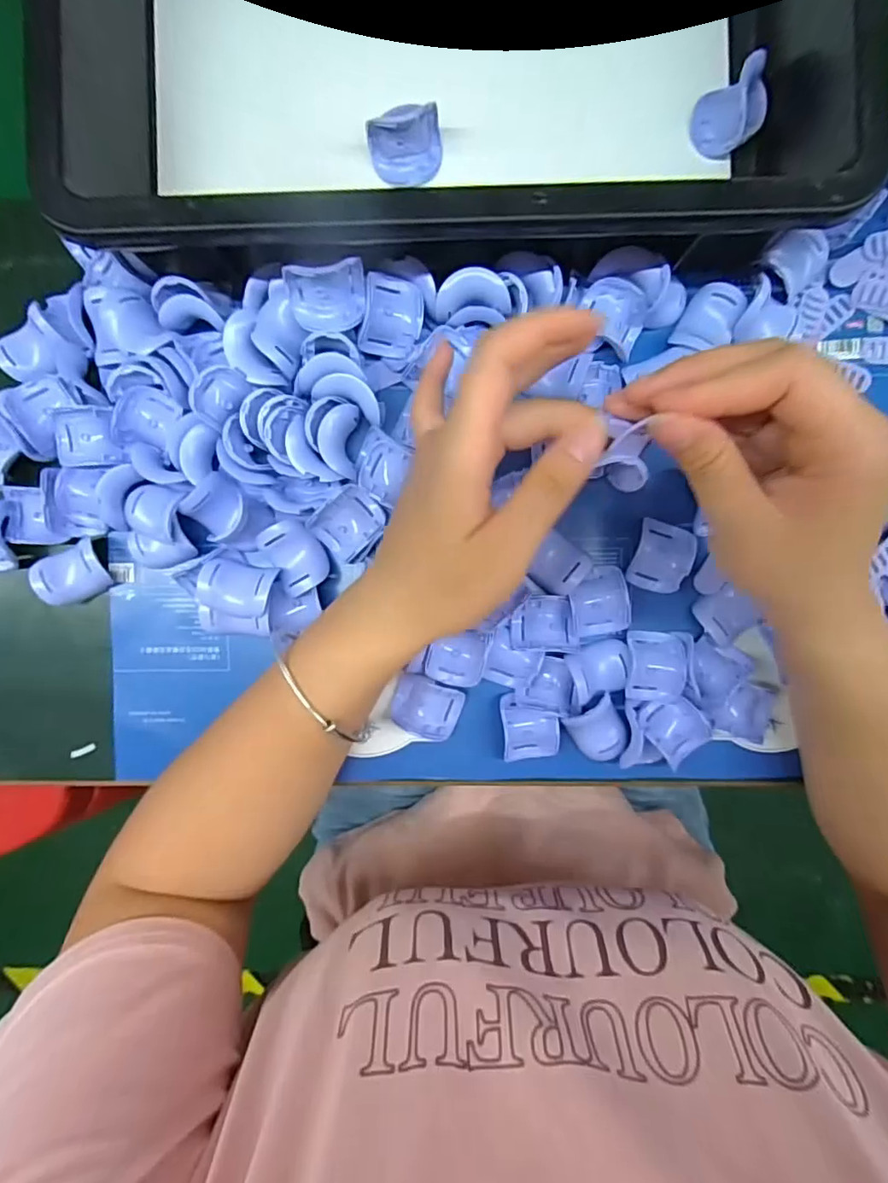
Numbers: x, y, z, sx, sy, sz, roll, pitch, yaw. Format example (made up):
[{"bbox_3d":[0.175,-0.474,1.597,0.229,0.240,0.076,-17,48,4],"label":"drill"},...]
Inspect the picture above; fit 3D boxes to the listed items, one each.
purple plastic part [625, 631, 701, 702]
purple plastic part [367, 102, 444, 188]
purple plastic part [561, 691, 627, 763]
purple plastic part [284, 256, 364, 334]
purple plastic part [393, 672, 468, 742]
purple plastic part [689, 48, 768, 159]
[{"bbox_3d":[0.117,0.042,0.297,0.032,0.014,0.036,-4,91,1],"label":"purple plastic part"},{"bbox_3d":[-0.020,-0.232,0.288,0.037,0.017,0.033,-14,141,-2],"label":"purple plastic part"},{"bbox_3d":[0.085,0.076,0.302,0.029,0.014,0.034,-30,90,1],"label":"purple plastic part"},{"bbox_3d":[-0.055,-0.141,0.266,0.036,0.027,0.028,-10,91,1],"label":"purple plastic part"},{"bbox_3d":[-0.009,0.064,0.305,0.037,0.011,0.032,26,91,1],"label":"purple plastic part"},{"bbox_3d":[0.147,-0.244,0.279,0.033,0.025,0.029,-26,90,1],"label":"purple plastic part"}]

